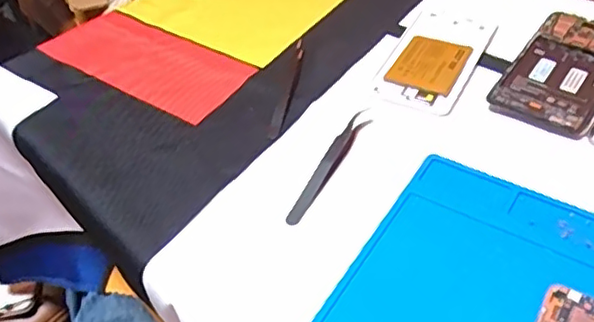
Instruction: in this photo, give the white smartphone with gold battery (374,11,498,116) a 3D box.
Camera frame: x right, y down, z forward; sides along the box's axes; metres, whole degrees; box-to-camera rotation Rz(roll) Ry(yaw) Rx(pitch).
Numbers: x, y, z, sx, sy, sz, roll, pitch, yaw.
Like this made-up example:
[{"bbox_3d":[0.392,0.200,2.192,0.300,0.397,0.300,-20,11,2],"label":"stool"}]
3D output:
[{"bbox_3d":[0.121,-0.091,0.526,0.069,0.006,0.134,19,51,23],"label":"white smartphone with gold battery"}]

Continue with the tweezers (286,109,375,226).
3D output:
[{"bbox_3d":[0.024,0.003,0.445,0.011,0.016,0.110,20,51,24],"label":"tweezers"}]

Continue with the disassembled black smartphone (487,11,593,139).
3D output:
[{"bbox_3d":[0.219,-0.074,0.495,0.074,0.012,0.143,24,53,27],"label":"disassembled black smartphone"}]

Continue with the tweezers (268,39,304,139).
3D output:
[{"bbox_3d":[-0.006,-0.066,0.518,0.013,0.004,0.130,5,47,11],"label":"tweezers"}]

